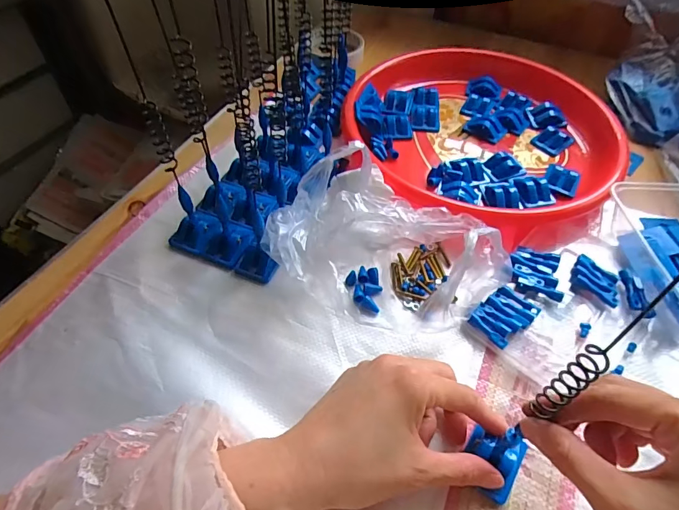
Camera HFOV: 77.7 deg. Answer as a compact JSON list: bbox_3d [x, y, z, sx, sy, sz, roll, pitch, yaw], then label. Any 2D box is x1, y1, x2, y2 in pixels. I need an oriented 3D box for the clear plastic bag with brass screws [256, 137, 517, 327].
[{"bbox_3d":[0.040,-0.011,0.351,0.183,0.066,0.133,27,56,18],"label":"clear plastic bag with brass screws"}]

